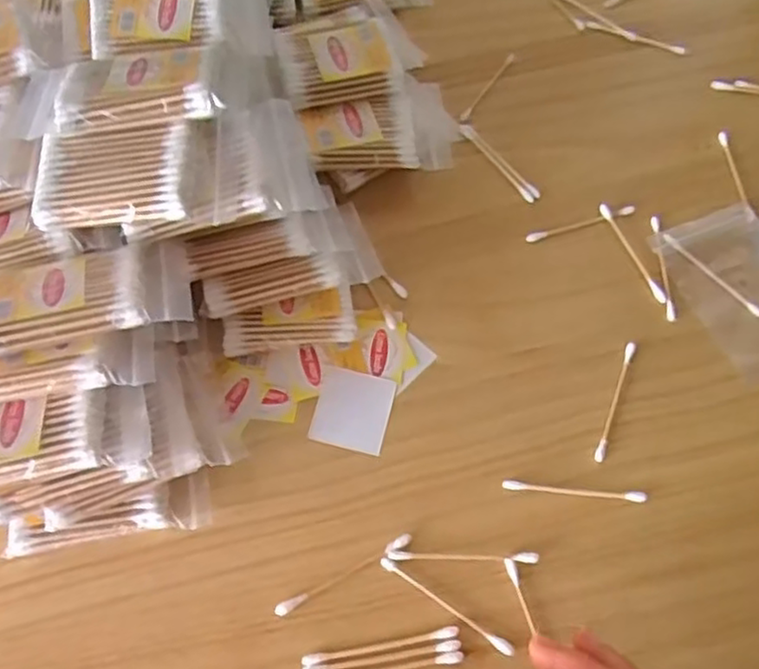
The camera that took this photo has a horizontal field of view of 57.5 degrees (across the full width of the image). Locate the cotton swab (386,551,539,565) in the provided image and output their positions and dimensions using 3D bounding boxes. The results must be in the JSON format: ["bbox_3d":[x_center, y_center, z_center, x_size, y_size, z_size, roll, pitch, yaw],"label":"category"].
[{"bbox_3d":[0.040,0.107,0.332,0.071,0.005,0.005,2,64,0],"label":"cotton swab"}]

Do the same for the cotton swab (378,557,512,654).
[{"bbox_3d":[0.031,0.126,0.322,0.071,0.004,0.005,32,67,14],"label":"cotton swab"}]

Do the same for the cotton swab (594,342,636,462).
[{"bbox_3d":[0.127,0.035,0.371,0.005,0.004,0.072,21,65,9],"label":"cotton swab"}]

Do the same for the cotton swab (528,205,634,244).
[{"bbox_3d":[0.122,-0.067,0.418,0.070,0.004,0.006,-15,65,-9],"label":"cotton swab"}]

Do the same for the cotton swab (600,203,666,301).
[{"bbox_3d":[0.150,-0.049,0.406,0.008,0.005,0.070,-18,66,-10],"label":"cotton swab"}]

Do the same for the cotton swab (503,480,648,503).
[{"bbox_3d":[0.099,0.079,0.349,0.071,0.004,0.005,5,64,1],"label":"cotton swab"}]

